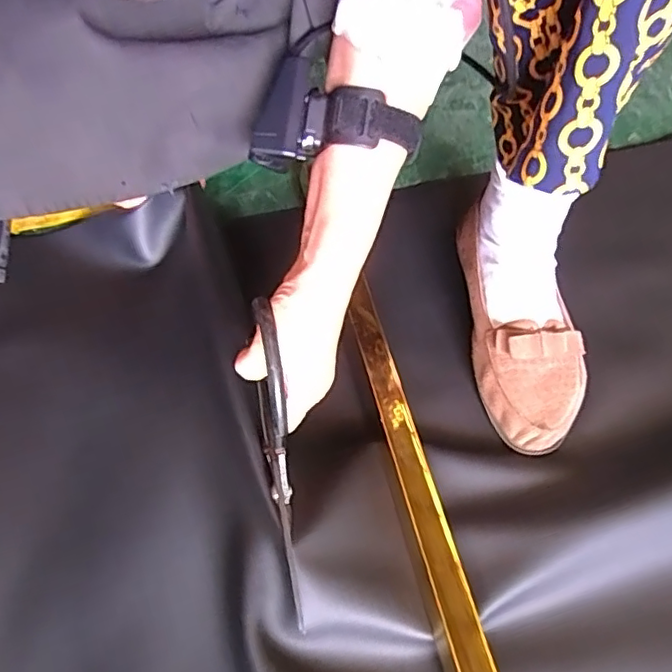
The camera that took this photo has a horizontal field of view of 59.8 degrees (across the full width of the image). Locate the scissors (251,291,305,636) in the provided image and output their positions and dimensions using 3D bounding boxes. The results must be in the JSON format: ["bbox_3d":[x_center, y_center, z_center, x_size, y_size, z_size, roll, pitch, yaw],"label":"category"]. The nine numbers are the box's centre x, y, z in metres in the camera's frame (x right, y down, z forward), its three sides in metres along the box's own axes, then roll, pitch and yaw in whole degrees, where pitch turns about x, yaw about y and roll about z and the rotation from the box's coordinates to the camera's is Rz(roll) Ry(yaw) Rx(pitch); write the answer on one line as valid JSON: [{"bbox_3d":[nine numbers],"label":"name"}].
[{"bbox_3d":[-0.041,0.083,0.403,0.010,0.084,0.212,-7,90,-14],"label":"scissors"}]

